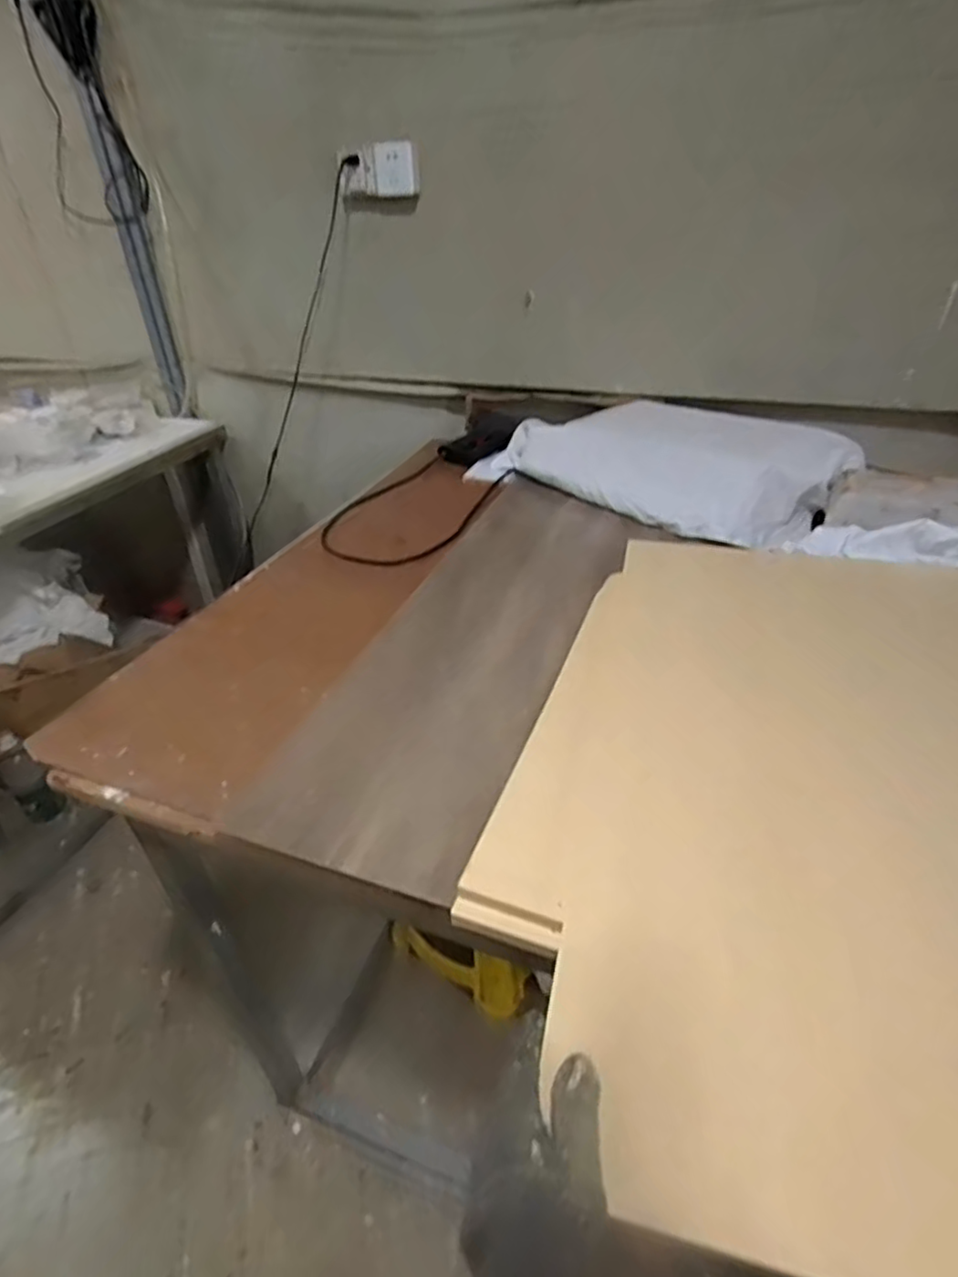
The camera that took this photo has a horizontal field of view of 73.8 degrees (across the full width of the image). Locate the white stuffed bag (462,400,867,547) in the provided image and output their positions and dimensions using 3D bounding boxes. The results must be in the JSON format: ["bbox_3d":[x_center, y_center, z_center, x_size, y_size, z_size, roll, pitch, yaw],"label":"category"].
[{"bbox_3d":[0.315,-0.340,1.204,0.665,0.151,0.261,25,44,32],"label":"white stuffed bag"}]

